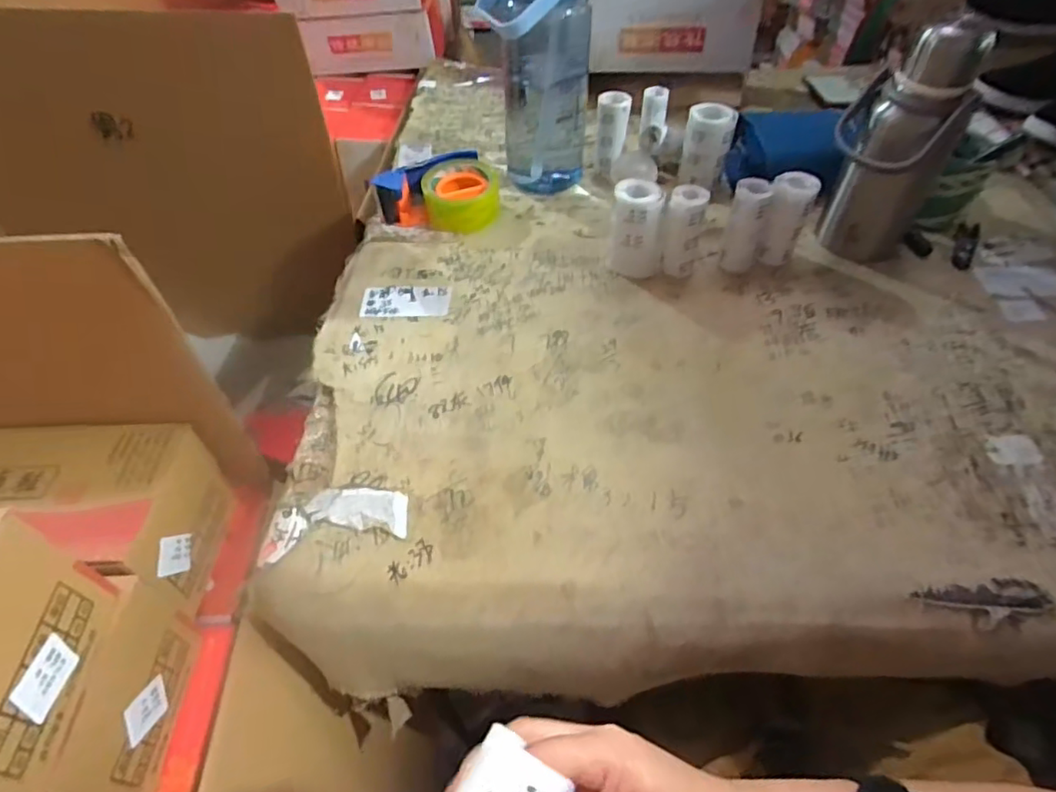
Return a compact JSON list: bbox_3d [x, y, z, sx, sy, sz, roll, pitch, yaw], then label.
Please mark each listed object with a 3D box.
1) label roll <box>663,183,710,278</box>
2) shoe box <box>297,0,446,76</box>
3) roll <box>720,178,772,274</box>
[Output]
[{"bbox_3d":[0.176,-0.185,0.663,0.043,0.098,0.041,12,53,8],"label":"label roll"},{"bbox_3d":[-0.338,-0.800,1.275,0.298,0.109,0.198,-2,50,0],"label":"shoe box"},{"bbox_3d":[0.252,-0.198,0.671,0.046,0.105,0.046,-1,50,1],"label":"roll"}]

